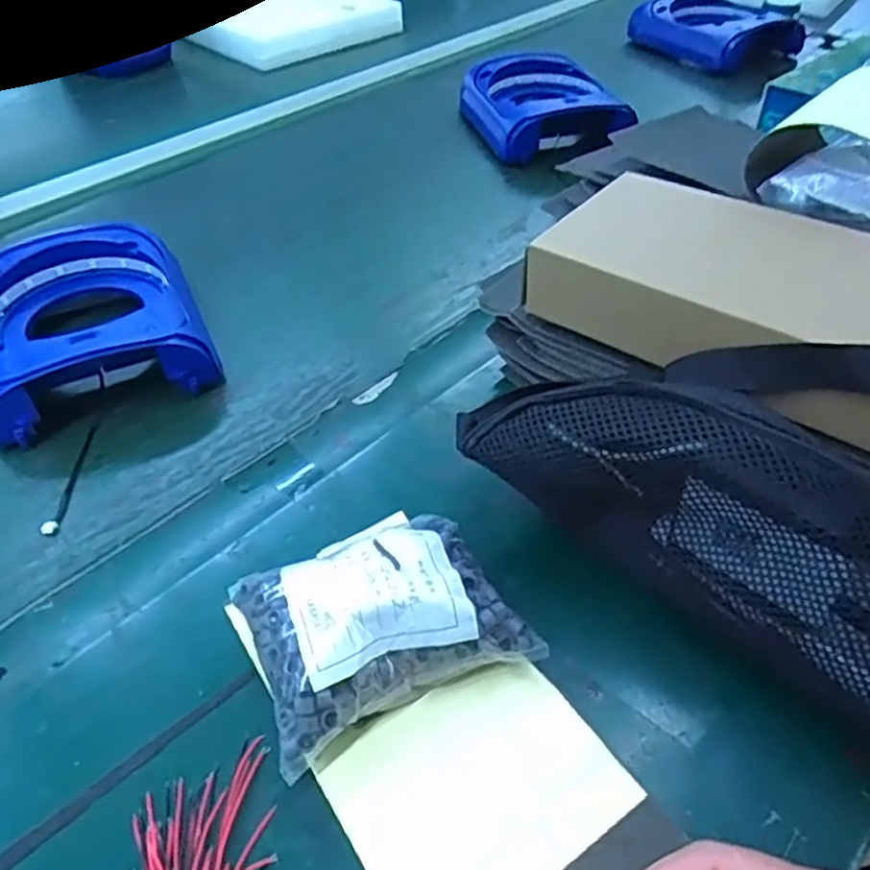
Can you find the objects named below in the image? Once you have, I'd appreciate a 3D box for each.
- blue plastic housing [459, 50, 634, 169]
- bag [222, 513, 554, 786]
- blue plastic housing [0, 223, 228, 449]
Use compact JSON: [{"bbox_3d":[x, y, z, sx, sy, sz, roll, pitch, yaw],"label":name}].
[{"bbox_3d":[0.133,-0.403,0.887,0.159,0.079,0.186,-13,44,-11],"label":"blue plastic housing"},{"bbox_3d":[-0.028,0.097,0.371,0.134,0.054,0.096,-20,46,-18],"label":"bag"},{"bbox_3d":[-0.280,-0.091,0.590,0.166,0.071,0.197,-18,46,-16],"label":"blue plastic housing"}]

